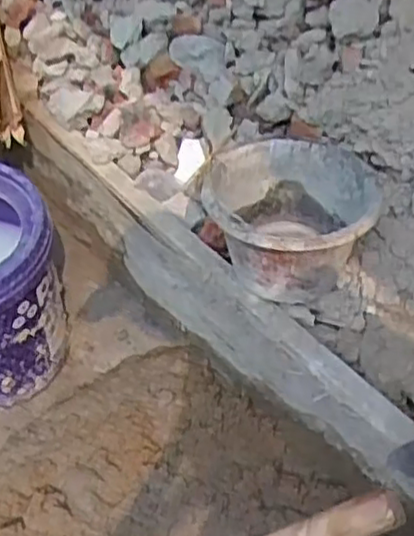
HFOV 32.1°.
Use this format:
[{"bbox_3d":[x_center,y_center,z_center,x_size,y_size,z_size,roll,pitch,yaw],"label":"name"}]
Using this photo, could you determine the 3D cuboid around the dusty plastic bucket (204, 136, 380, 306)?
[{"bbox_3d":[0.118,-0.068,1.105,0.239,0.170,0.233,0,46,0],"label":"dusty plastic bucket"}]

